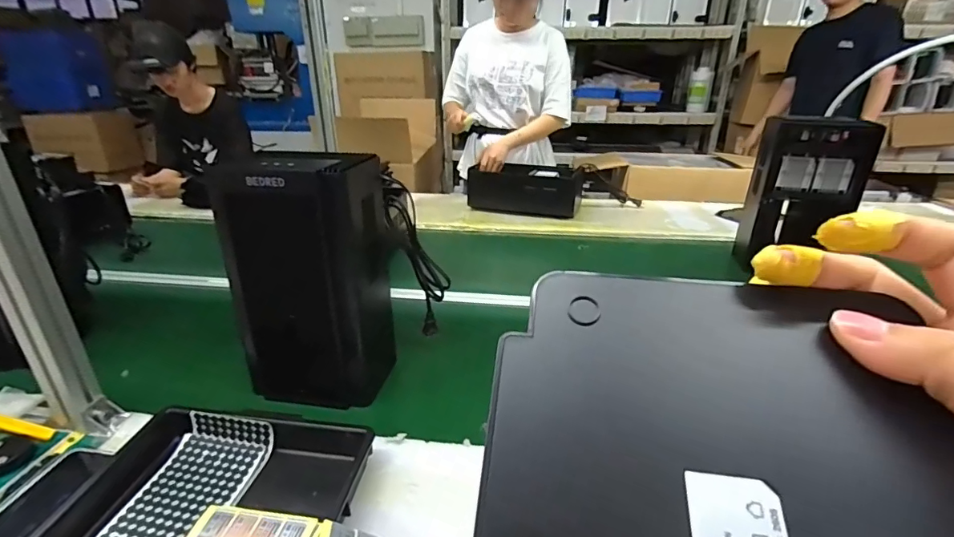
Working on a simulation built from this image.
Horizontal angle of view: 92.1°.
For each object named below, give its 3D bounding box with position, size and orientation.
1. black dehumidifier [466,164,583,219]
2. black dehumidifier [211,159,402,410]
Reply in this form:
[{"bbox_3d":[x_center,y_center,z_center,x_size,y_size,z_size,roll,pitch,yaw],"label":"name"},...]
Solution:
[{"bbox_3d":[0.165,-0.270,1.559,0.370,0.136,0.149,6,25,14],"label":"black dehumidifier"},{"bbox_3d":[-0.238,0.009,0.696,0.184,0.354,0.167,5,24,10],"label":"black dehumidifier"}]

